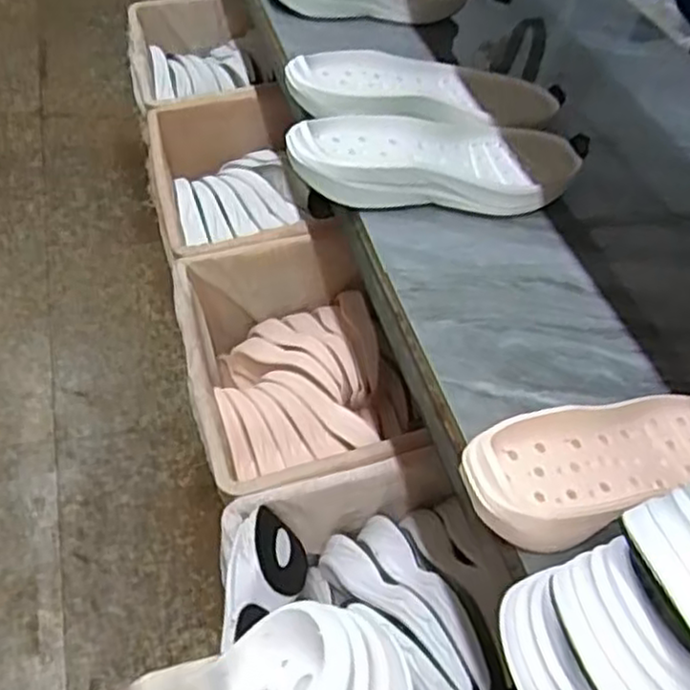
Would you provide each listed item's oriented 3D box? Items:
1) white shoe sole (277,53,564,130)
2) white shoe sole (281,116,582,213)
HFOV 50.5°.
[{"bbox_3d":[0.084,-0.259,0.779,0.293,0.048,0.120,-6,46,-23],"label":"white shoe sole"},{"bbox_3d":[0.091,-0.177,0.700,0.299,0.049,0.116,3,51,-18],"label":"white shoe sole"}]

